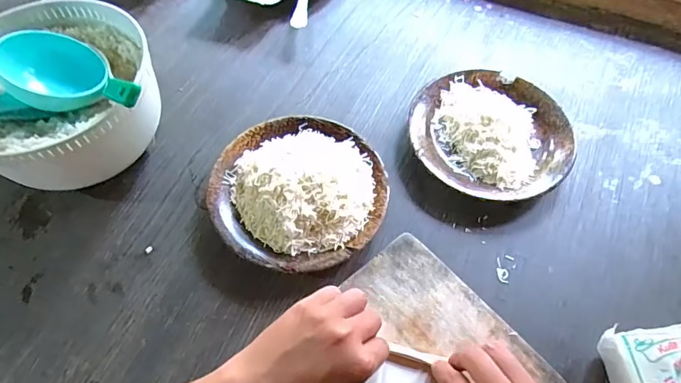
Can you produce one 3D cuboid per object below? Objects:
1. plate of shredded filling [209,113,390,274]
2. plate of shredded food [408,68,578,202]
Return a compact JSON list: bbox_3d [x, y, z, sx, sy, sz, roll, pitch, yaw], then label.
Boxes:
[{"bbox_3d":[-0.043,-0.006,0.483,0.177,0.052,0.183,0,60,0],"label":"plate of shredded filling"},{"bbox_3d":[0.175,-0.070,0.533,0.181,0.037,0.174,0,60,0],"label":"plate of shredded food"}]

